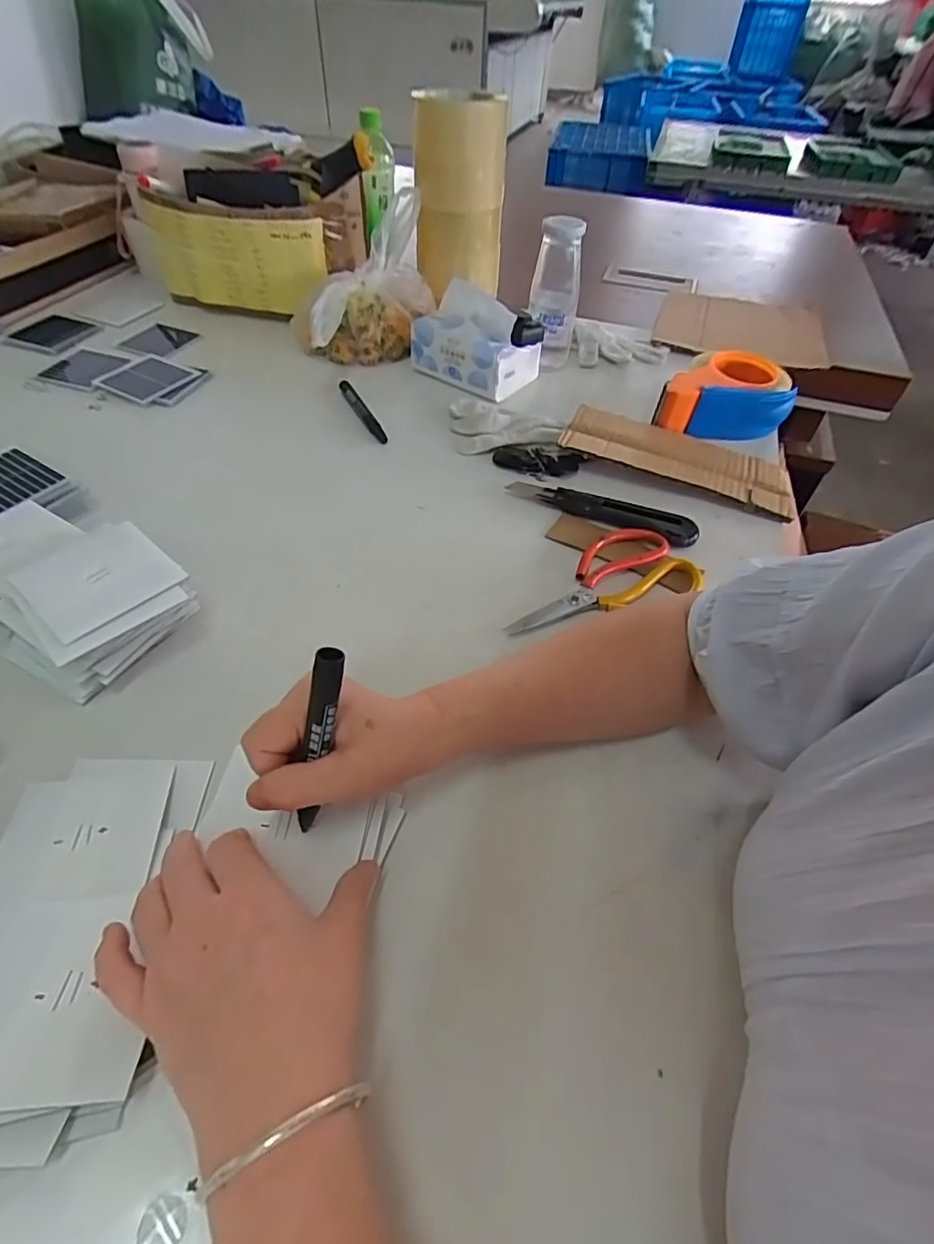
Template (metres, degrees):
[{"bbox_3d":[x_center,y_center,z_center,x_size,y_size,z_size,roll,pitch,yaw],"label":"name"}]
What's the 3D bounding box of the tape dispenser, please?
[{"bbox_3d":[0.310,-0.264,0.668,0.126,0.054,0.155,28,54,19],"label":"tape dispenser"}]

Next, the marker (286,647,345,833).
[{"bbox_3d":[-0.076,0.065,0.295,0.014,0.119,0.012,23,30,15],"label":"marker"}]

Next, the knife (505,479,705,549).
[{"bbox_3d":[0.129,-0.108,0.557,0.184,0.019,0.030,19,51,12],"label":"knife"}]

